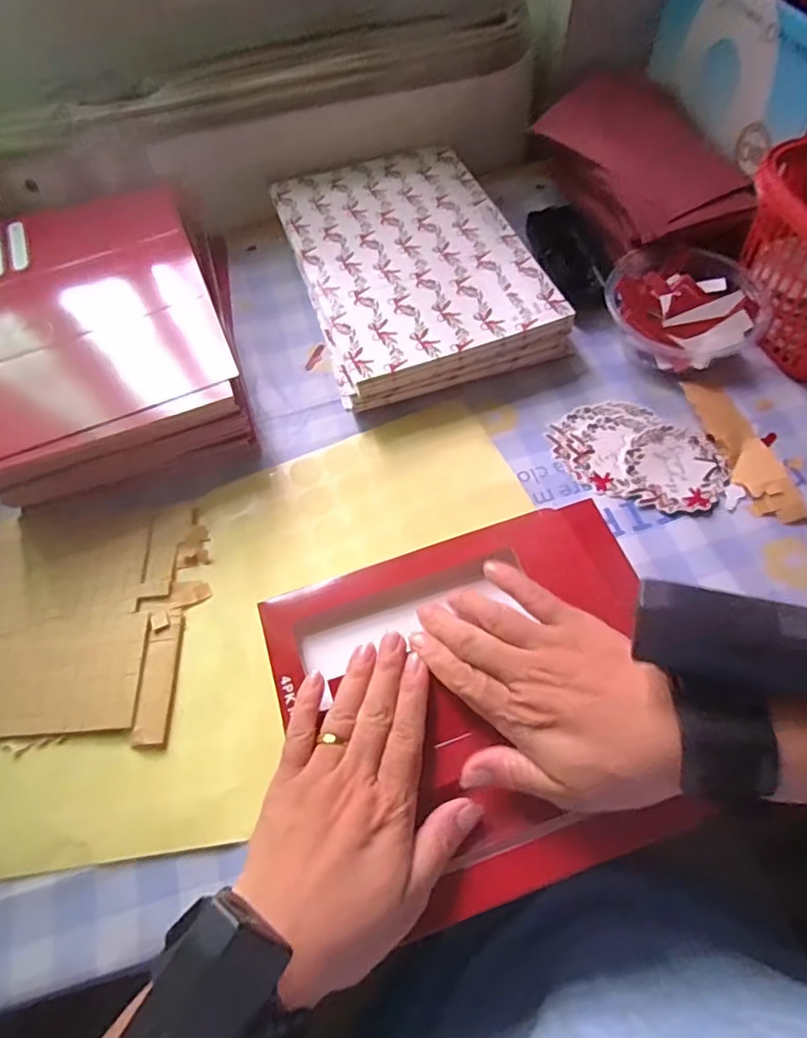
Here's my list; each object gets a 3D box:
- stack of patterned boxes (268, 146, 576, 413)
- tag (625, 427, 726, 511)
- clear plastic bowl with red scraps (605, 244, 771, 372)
[{"bbox_3d":[0.004,-0.218,0.482,0.179,0.041,0.261,-18,63,-6],"label":"stack of patterned boxes"},{"bbox_3d":[0.193,-0.036,0.395,0.068,0.006,0.065,-1,62,2],"label":"tag"},{"bbox_3d":[0.216,-0.164,0.438,0.108,0.043,0.103,-1,62,2],"label":"clear plastic bowl with red scraps"}]

